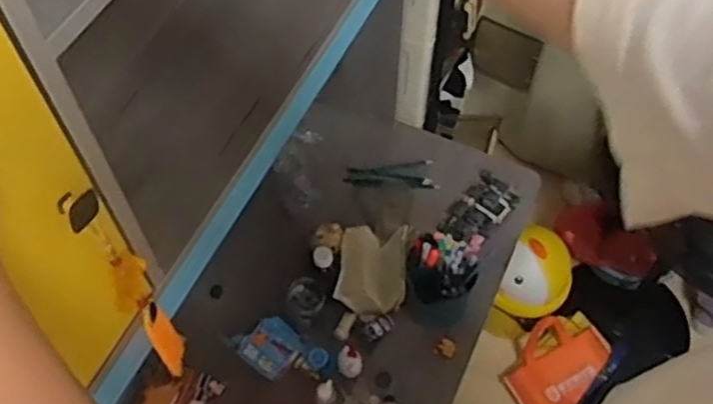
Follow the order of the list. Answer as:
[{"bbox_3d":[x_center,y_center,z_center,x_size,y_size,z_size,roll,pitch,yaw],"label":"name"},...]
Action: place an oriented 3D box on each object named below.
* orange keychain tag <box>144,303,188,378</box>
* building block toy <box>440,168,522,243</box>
[{"bbox_3d":[-0.196,0.138,0.732,0.015,0.131,0.040,4,58,3],"label":"orange keychain tag"},{"bbox_3d":[0.234,0.013,1.348,0.098,0.026,0.175,36,64,20],"label":"building block toy"}]

